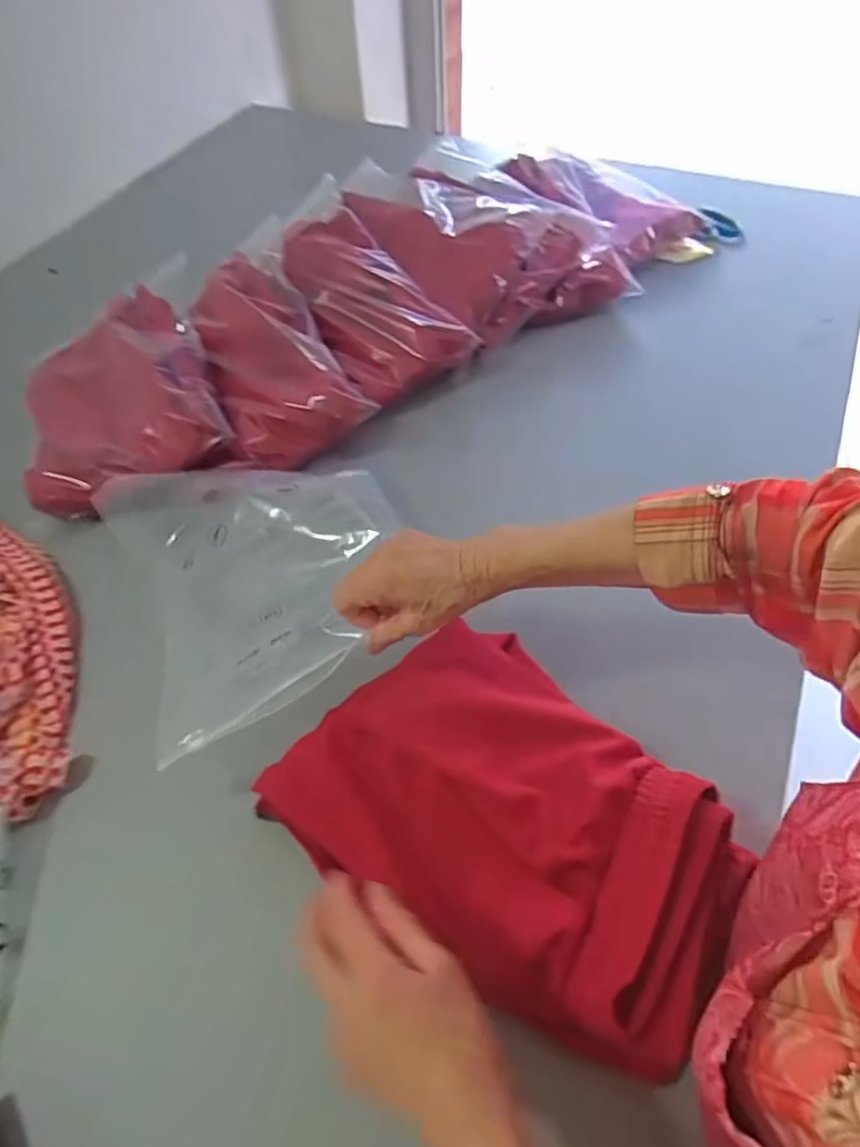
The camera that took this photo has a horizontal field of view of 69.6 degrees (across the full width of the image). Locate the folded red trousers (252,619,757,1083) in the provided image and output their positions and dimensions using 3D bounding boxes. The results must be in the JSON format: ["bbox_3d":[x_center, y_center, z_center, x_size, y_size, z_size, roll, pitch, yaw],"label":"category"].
[{"bbox_3d":[0.059,0.158,0.435,0.297,0.036,0.208,30,62,22],"label":"folded red trousers"}]

